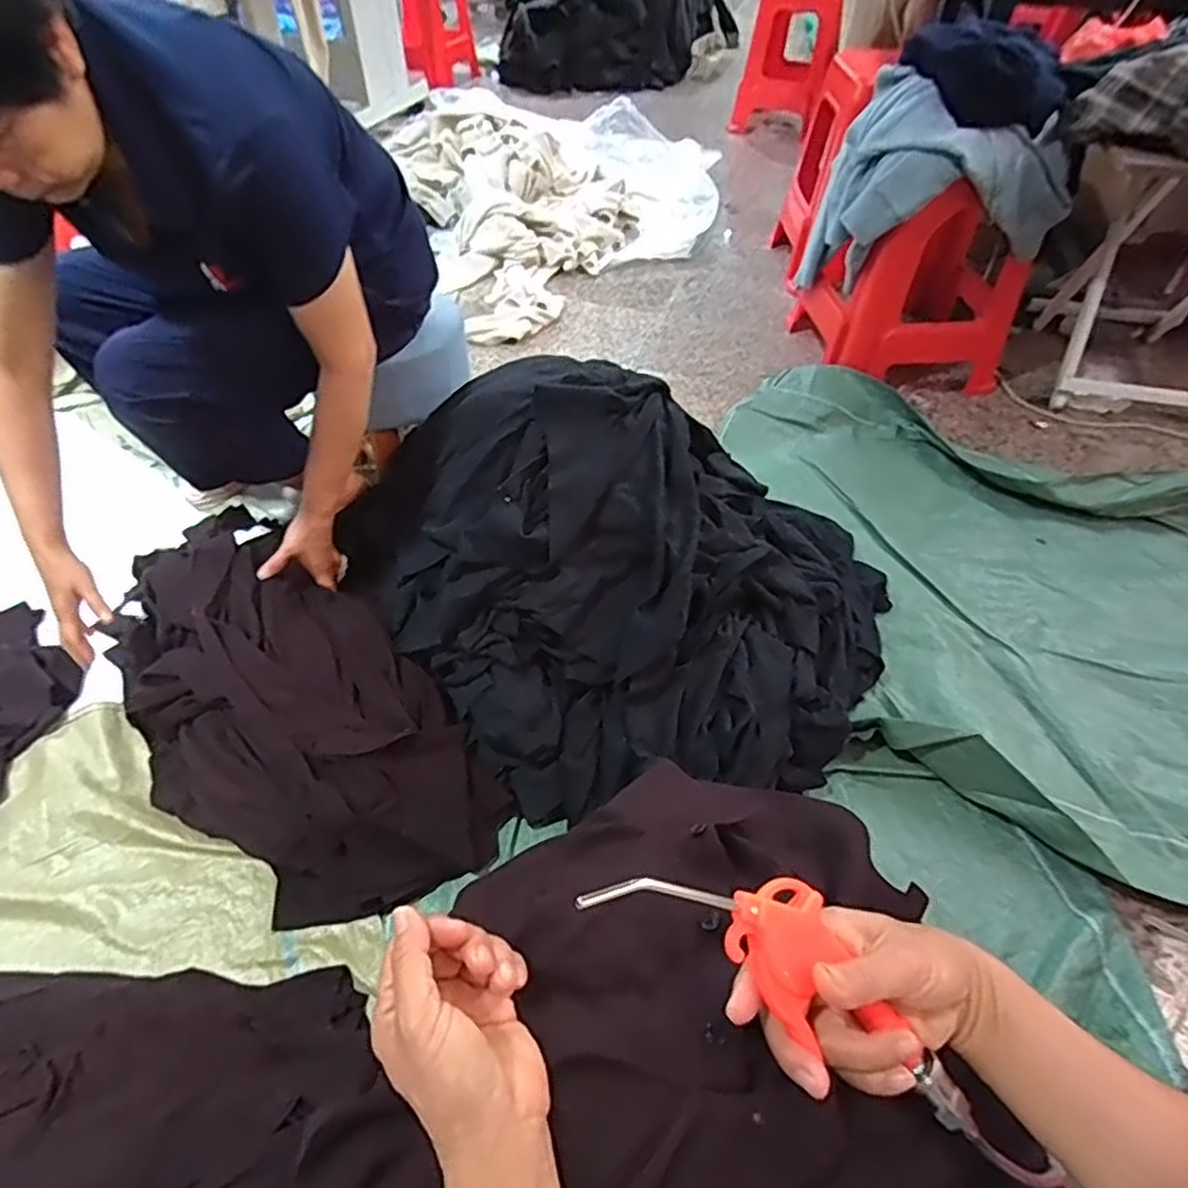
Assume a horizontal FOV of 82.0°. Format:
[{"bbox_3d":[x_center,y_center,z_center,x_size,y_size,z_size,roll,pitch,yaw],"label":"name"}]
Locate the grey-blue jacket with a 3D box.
[{"bbox_3d":[0.702,-0.803,1.408,0.476,0.372,0.236,17,51,13],"label":"grey-blue jacket"}]

